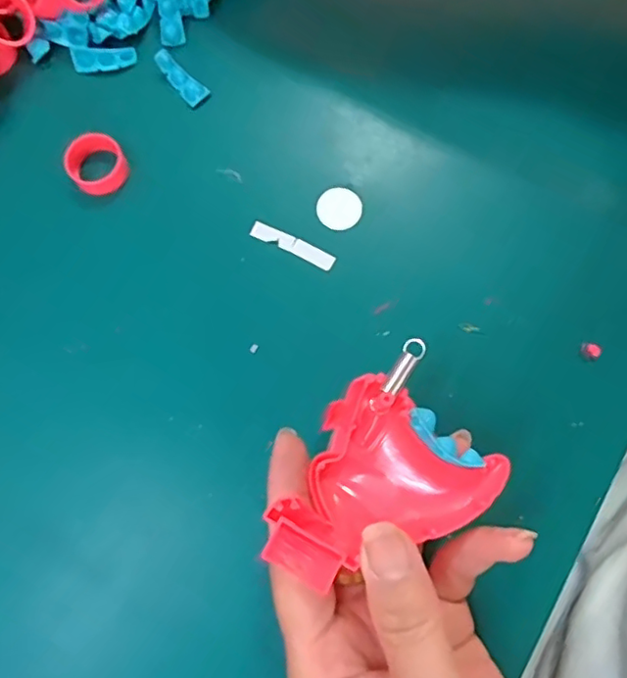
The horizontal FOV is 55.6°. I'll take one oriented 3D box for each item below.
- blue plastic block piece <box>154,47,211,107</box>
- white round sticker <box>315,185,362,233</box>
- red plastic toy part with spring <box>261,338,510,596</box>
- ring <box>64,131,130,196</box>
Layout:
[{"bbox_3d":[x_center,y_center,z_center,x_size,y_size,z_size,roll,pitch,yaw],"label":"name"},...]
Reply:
[{"bbox_3d":[-0.064,-0.125,0.286,0.010,0.006,0.030,-44,92,-9],"label":"blue plastic block piece"},{"bbox_3d":[0.012,-0.060,0.271,0.020,0.004,0.019,0,89,-2],"label":"white round sticker"},{"bbox_3d":[0.019,0.046,0.194,0.074,0.023,0.054,-36,77,-7],"label":"red plastic toy part with spring"},{"bbox_3d":[-0.100,-0.081,0.275,0.026,0.012,0.024,0,75,2],"label":"ring"}]

